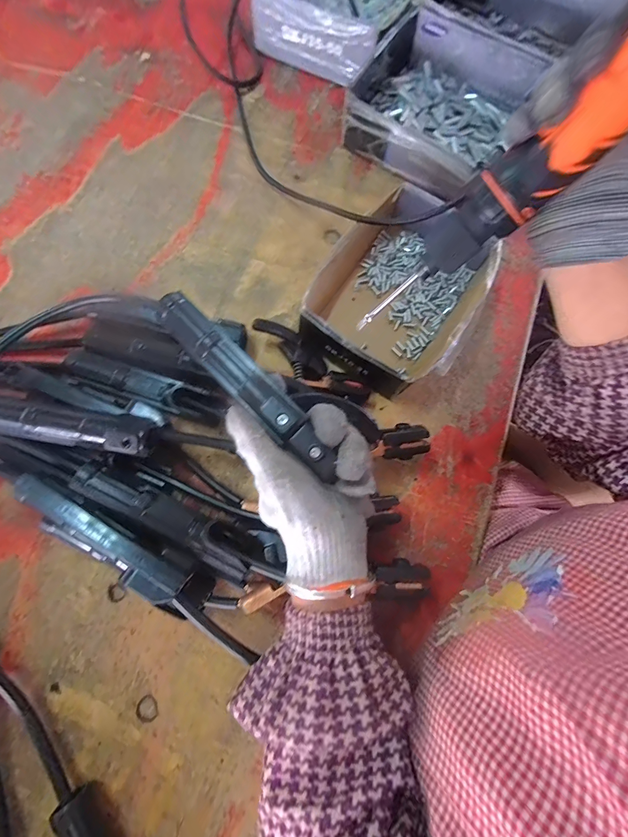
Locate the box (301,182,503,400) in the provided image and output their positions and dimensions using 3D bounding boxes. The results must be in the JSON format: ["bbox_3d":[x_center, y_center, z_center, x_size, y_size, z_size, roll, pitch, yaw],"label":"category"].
[{"bbox_3d":[0.089,-0.130,0.379,0.154,0.058,0.194,34,76,7],"label":"box"}]

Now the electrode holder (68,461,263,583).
[{"bbox_3d":[-0.118,0.079,0.294,0.157,0.029,0.032,27,76,4],"label":"electrode holder"}]

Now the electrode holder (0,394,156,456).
[{"bbox_3d":[-0.213,0.004,0.311,0.154,0.041,0.035,11,76,0],"label":"electrode holder"}]

